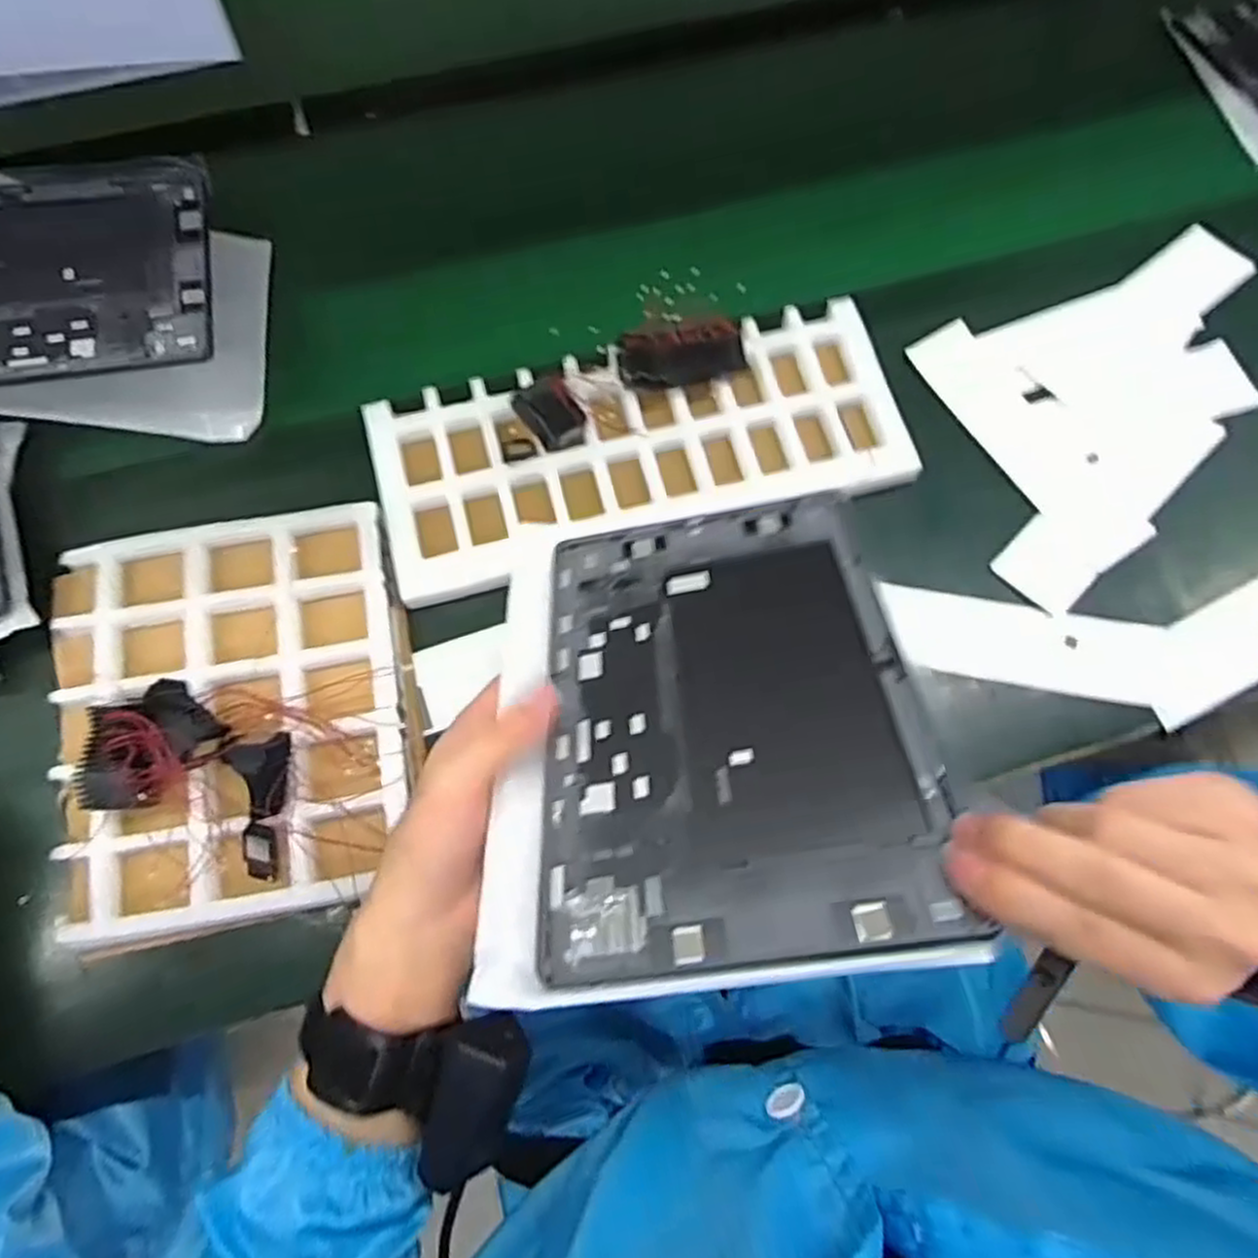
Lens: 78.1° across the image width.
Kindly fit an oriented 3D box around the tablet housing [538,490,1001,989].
[{"bbox_3d":[0.044,0.028,0.365,0.164,0.005,0.251,-10,45,7],"label":"tablet housing"}]

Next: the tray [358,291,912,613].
[{"bbox_3d":[0.009,-0.130,0.564,0.369,0.033,0.149,-14,72,-6],"label":"tray"}]

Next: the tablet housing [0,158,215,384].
[{"bbox_3d":[-0.413,-0.241,0.522,0.248,0.008,0.188,-8,70,-8],"label":"tablet housing"}]

